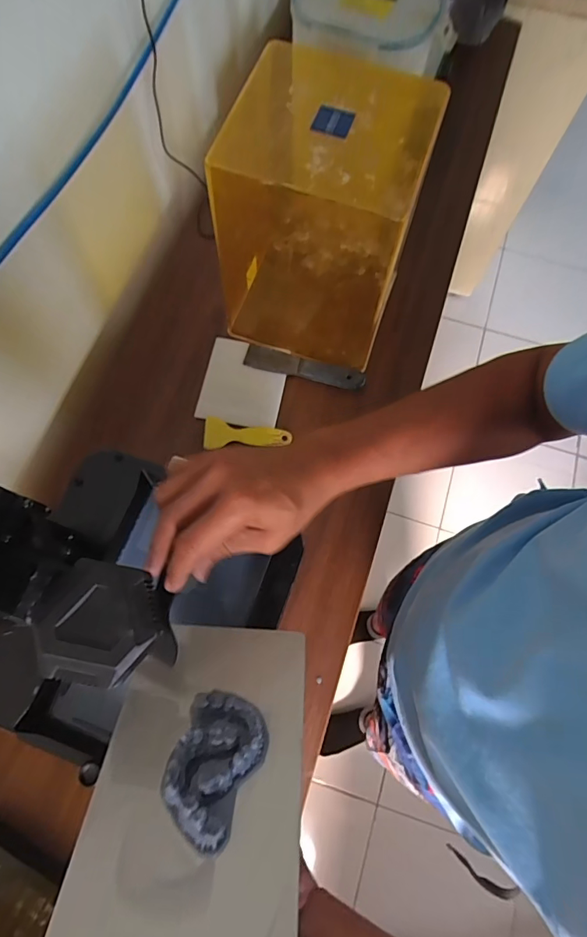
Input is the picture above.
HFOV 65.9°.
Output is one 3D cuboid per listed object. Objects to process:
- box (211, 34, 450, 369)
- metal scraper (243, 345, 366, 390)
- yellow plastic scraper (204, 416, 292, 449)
[{"bbox_3d":[0.037,-0.331,0.619,0.230,0.297,0.233,12,72,3],"label":"box"},{"bbox_3d":[0.018,-0.158,0.713,0.188,0.021,0.039,14,72,3],"label":"metal scraper"},{"bbox_3d":[-0.070,-0.046,0.674,0.126,0.015,0.045,8,72,1],"label":"yellow plastic scraper"}]

